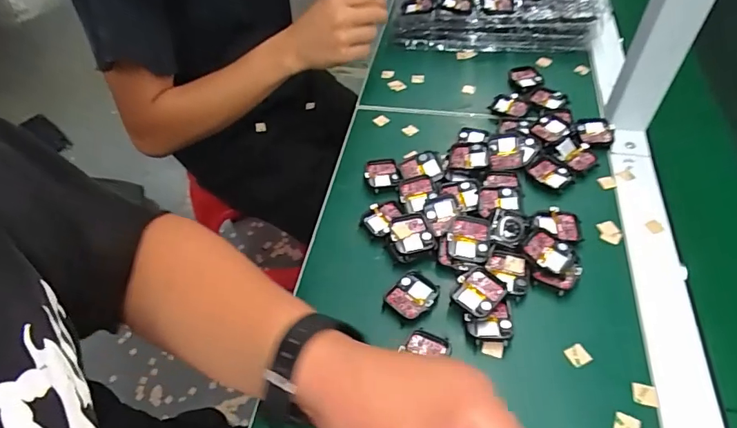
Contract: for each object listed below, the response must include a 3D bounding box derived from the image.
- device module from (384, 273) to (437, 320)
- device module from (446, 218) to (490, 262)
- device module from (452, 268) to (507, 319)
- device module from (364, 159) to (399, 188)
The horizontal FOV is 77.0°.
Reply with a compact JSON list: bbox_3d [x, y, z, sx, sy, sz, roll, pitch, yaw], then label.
[{"bbox_3d":[0.039,0.072,0.409,0.035,0.008,0.042,32,59,26],"label":"device module"},{"bbox_3d":[0.093,0.022,0.429,0.037,0.009,0.043,7,52,10],"label":"device module"},{"bbox_3d":[0.094,0.068,0.398,0.036,0.010,0.039,33,60,27],"label":"device module"},{"bbox_3d":[0.015,-0.043,0.506,0.036,0.009,0.040,-8,51,-3],"label":"device module"}]

